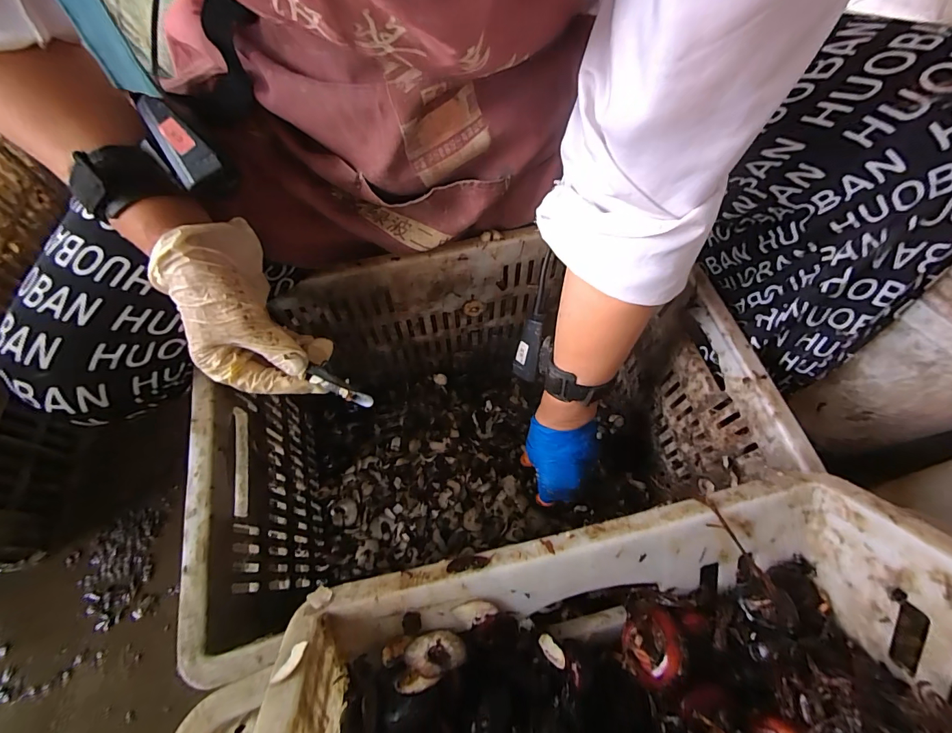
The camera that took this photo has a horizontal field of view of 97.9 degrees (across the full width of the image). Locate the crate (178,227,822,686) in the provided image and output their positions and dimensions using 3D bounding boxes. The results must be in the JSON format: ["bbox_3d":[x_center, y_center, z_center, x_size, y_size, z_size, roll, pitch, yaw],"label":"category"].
[{"bbox_3d":[0.003,0.070,0.456,0.459,0.263,0.299,-13,64,-6],"label":"crate"}]

